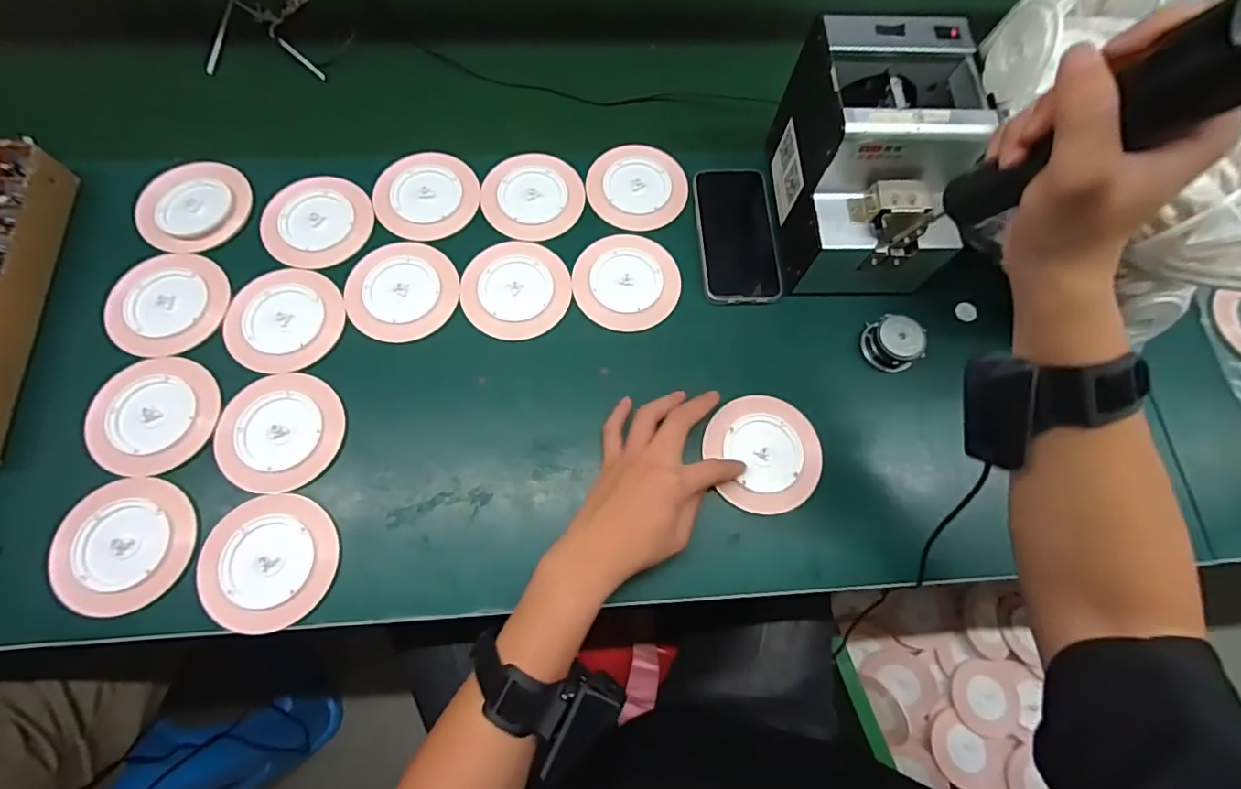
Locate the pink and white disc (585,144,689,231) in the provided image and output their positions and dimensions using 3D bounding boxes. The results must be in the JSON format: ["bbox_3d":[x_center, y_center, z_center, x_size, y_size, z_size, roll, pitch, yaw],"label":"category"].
[{"bbox_3d":[0.015,-0.211,0.533,0.100,0.007,0.092,1,71,-2],"label":"pink and white disc"}]

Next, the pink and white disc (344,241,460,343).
[{"bbox_3d":[-0.203,-0.096,0.490,0.097,0.005,0.099,1,71,-2],"label":"pink and white disc"}]

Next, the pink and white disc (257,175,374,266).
[{"bbox_3d":[-0.290,-0.166,0.506,0.095,0.005,0.098,22,72,5],"label":"pink and white disc"}]

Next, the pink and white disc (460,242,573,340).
[{"bbox_3d":[-0.098,-0.099,0.493,0.099,0.004,0.097,1,71,-2],"label":"pink and white disc"}]

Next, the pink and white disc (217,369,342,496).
[{"bbox_3d":[-0.285,0.030,0.441,0.096,0.005,0.097,1,71,-2],"label":"pink and white disc"}]

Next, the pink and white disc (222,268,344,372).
[{"bbox_3d":[-0.301,-0.067,0.472,0.096,0.004,0.097,1,71,-2],"label":"pink and white disc"}]

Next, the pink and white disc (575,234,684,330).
[{"bbox_3d":[0.006,-0.108,0.501,0.098,0.005,0.097,1,71,-2],"label":"pink and white disc"}]

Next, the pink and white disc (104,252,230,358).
[{"bbox_3d":[-0.406,-0.082,0.474,0.098,0.007,0.099,1,71,-2],"label":"pink and white disc"}]

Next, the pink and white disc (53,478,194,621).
[{"bbox_3d":[-0.382,0.115,0.409,0.093,0.011,0.098,1,71,-2],"label":"pink and white disc"}]

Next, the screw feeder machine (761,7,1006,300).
[{"bbox_3d":[0.220,-0.197,0.464,0.128,0.142,0.177,-1,71,-3],"label":"screw feeder machine"}]

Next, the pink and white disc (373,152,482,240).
[{"bbox_3d":[-0.191,-0.196,0.519,0.096,0.009,0.095,1,71,-2],"label":"pink and white disc"}]

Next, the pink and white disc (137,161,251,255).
[{"bbox_3d":[-0.404,-0.180,0.500,0.084,0.013,0.098,29,72,7],"label":"pink and white disc"}]

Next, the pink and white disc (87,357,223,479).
[{"bbox_3d":[-0.390,0.017,0.442,0.096,0.012,0.096,1,71,-2],"label":"pink and white disc"}]

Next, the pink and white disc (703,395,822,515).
[{"bbox_3d":[0.123,0.050,0.455,0.097,0.004,0.099,1,71,-2],"label":"pink and white disc"}]

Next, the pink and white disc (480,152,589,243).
[{"bbox_3d":[-0.087,-0.196,0.524,0.096,0.006,0.094,1,71,-2],"label":"pink and white disc"}]

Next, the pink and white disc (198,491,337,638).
[{"bbox_3d":[-0.272,0.128,0.410,0.097,0.009,0.096,24,72,6],"label":"pink and white disc"}]

